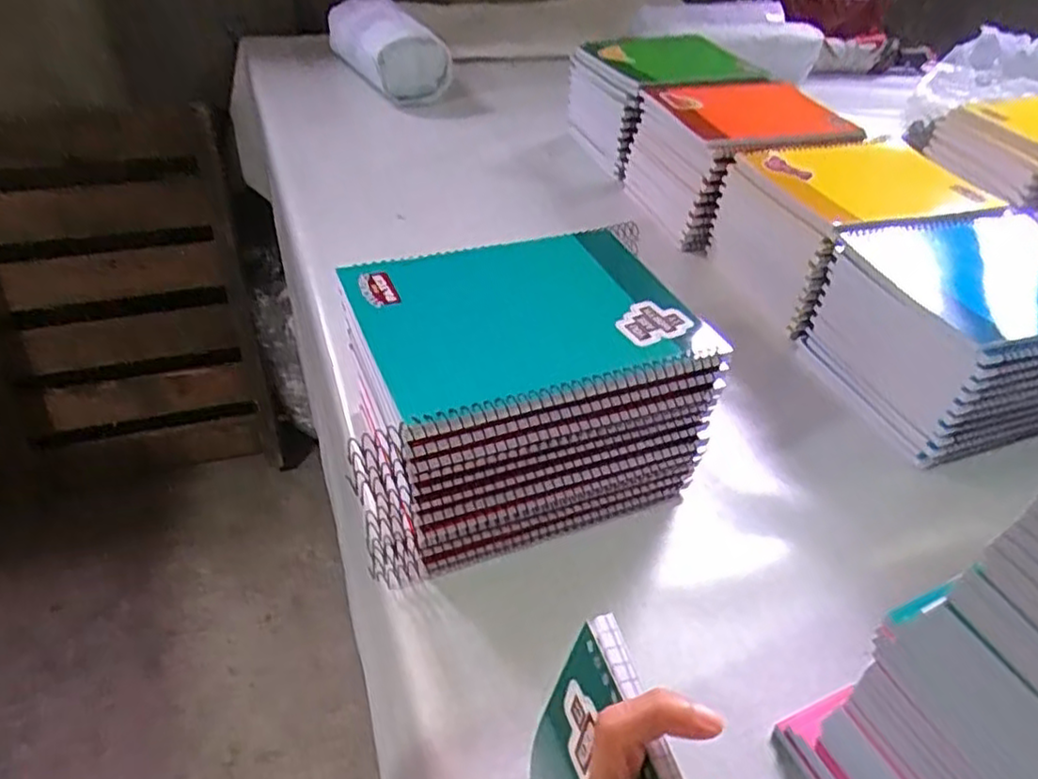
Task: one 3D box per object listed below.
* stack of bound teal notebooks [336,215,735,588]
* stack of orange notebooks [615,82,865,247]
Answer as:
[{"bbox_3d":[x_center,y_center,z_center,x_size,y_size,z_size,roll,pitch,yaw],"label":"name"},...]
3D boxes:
[{"bbox_3d":[0.004,-0.002,0.467,0.237,0.137,0.175,-10,43,-16],"label":"stack of bound teal notebooks"},{"bbox_3d":[0.243,-0.254,0.781,0.184,0.149,0.202,-11,43,-16],"label":"stack of orange notebooks"}]

